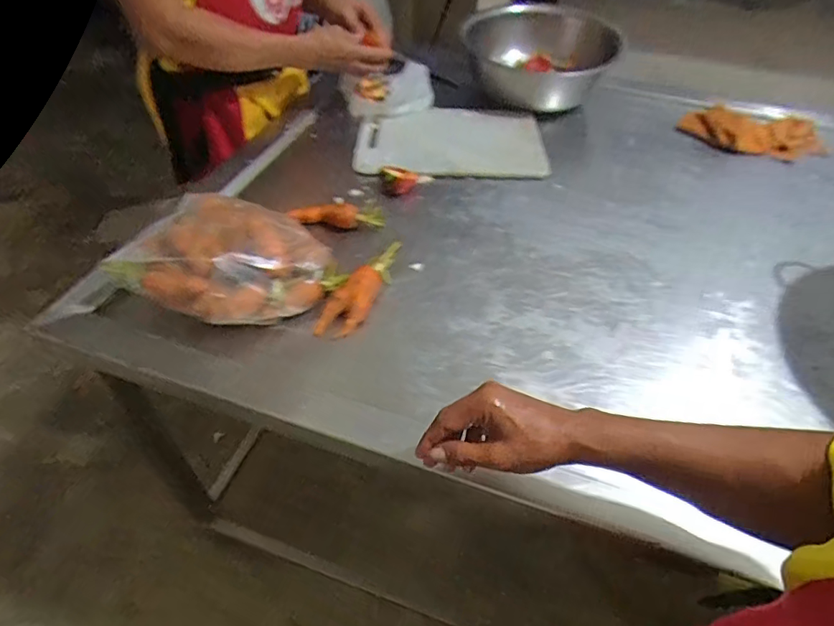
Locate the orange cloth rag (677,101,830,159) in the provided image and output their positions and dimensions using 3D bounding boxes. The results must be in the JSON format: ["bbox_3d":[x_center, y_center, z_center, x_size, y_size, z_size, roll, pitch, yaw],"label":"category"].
[{"bbox_3d":[0.663,-0.356,0.988,0.267,0.059,0.088,7,47,2],"label":"orange cloth rag"}]

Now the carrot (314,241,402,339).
[{"bbox_3d":[-0.073,-0.037,0.667,0.050,0.036,0.172,19,49,14],"label":"carrot"}]

